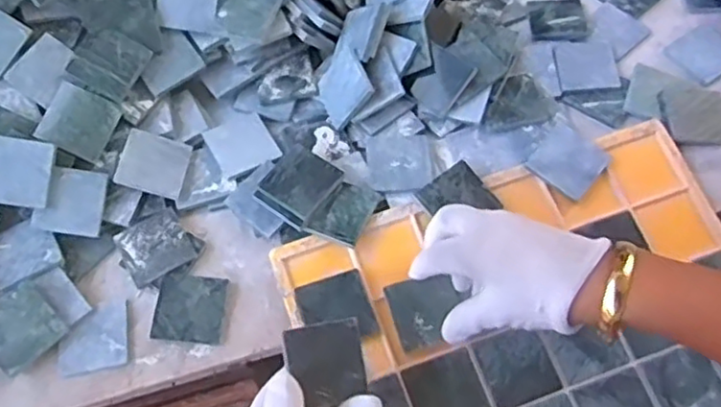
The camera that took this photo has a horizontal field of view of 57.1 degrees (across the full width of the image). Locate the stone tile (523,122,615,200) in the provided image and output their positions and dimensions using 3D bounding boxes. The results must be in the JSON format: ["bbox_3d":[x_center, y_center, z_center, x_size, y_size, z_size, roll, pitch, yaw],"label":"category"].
[{"bbox_3d":[0.161,-0.034,0.510,0.049,0.008,0.051,37,75,13],"label":"stone tile"}]

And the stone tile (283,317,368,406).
[{"bbox_3d":[-0.021,0.098,0.409,0.047,0.006,0.048,-6,72,-17],"label":"stone tile"}]

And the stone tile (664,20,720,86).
[{"bbox_3d":[0.297,-0.131,0.571,0.054,0.004,0.050,-31,66,-13],"label":"stone tile"}]

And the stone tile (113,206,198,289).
[{"bbox_3d":[-0.155,0.033,0.502,0.049,0.005,0.049,-29,66,-13],"label":"stone tile"}]

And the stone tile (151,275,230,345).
[{"bbox_3d":[-0.124,0.076,0.484,0.051,0.007,0.048,3,63,3],"label":"stone tile"}]

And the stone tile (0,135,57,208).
[{"bbox_3d":[-0.254,-0.024,0.492,0.050,0.009,0.049,7,87,-7],"label":"stone tile"}]

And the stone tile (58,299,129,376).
[{"bbox_3d":[-0.192,0.097,0.476,0.049,0.005,0.045,-12,63,-4],"label":"stone tile"}]

